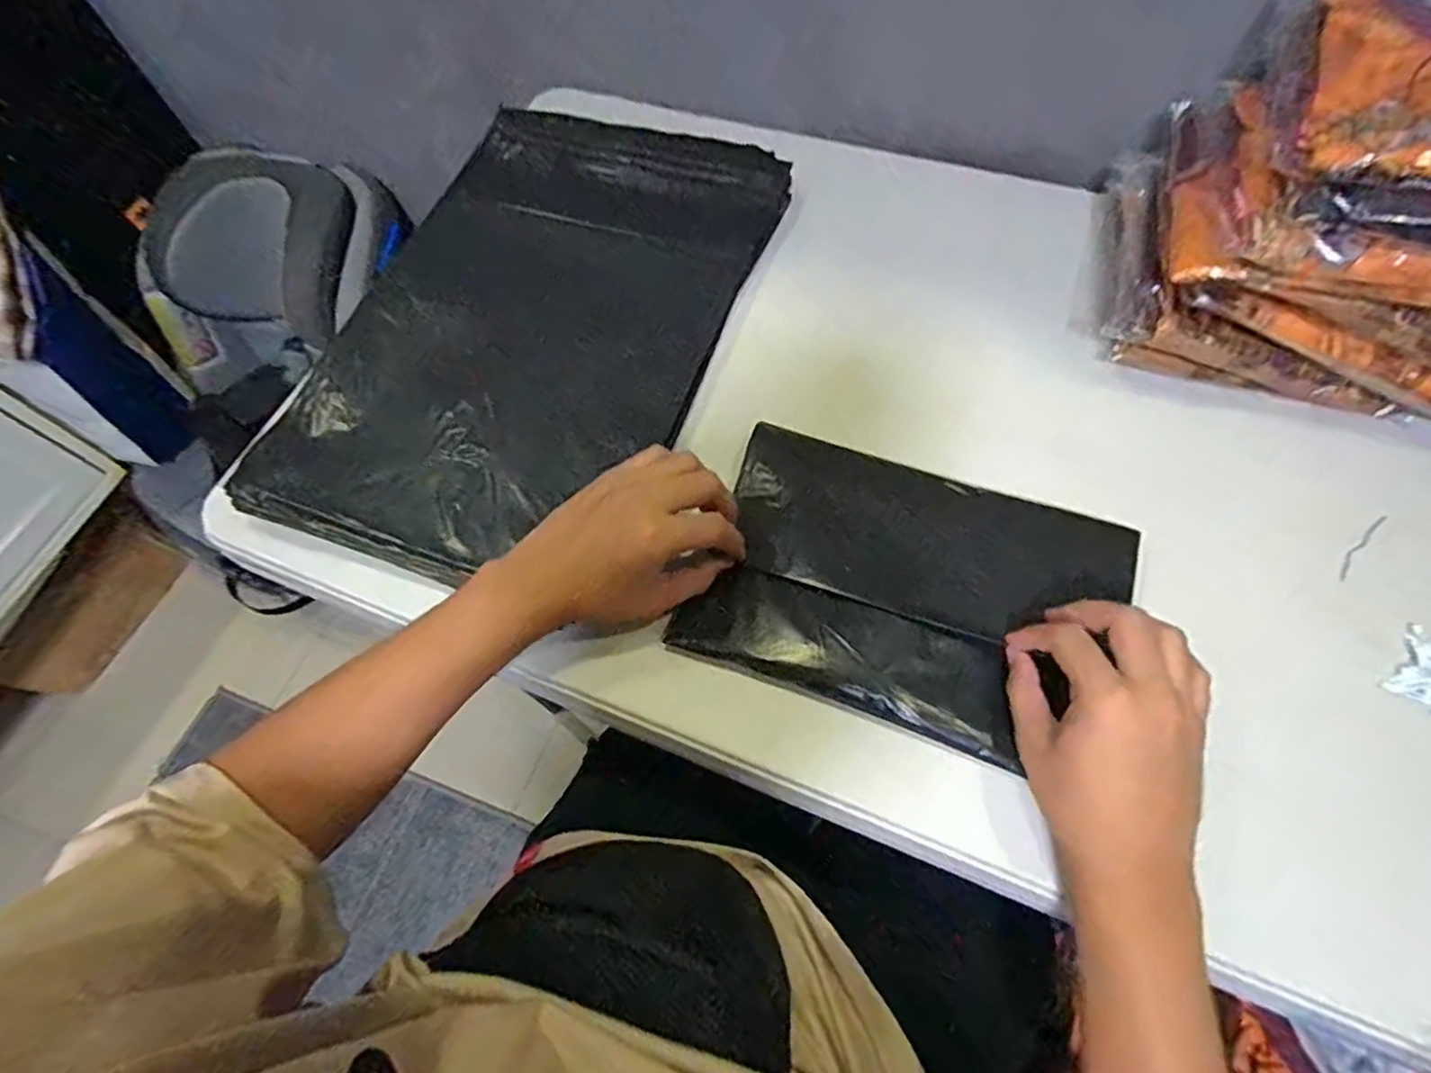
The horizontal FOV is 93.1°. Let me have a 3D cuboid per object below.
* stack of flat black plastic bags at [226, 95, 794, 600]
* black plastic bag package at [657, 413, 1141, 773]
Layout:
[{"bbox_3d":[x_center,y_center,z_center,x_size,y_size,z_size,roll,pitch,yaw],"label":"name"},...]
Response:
[{"bbox_3d":[-0.157,-0.191,0.587,0.310,0.026,0.483,17,65,11],"label":"stack of flat black plastic bags"},{"bbox_3d":[0.128,0.032,0.455,0.264,0.026,0.180,18,65,12],"label":"black plastic bag package"}]

